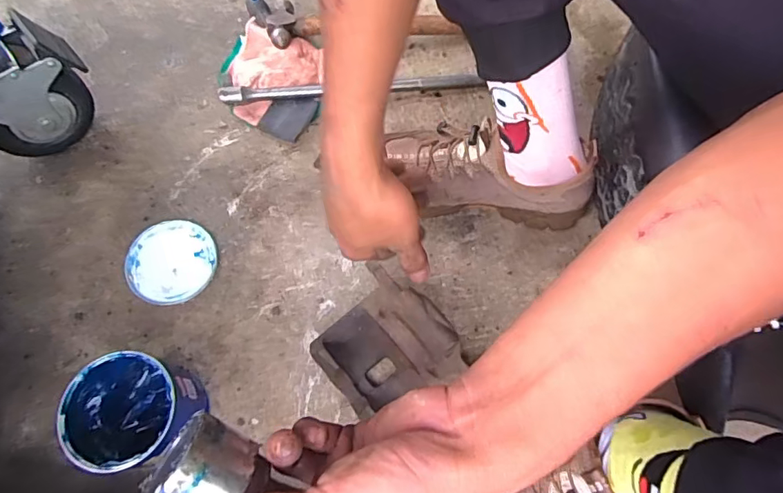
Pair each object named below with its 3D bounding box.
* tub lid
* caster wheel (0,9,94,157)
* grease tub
[{"bbox_3d":[-0.259,0.017,0.601,0.101,0.005,0.101,0,68,-1],"label":"tub lid"},{"bbox_3d":[-0.416,-0.172,0.597,0.059,0.151,0.133,42,74,14],"label":"caster wheel"},{"bbox_3d":[-0.245,0.162,0.496,0.098,0.094,0.099,0,68,-1],"label":"grease tub"}]

